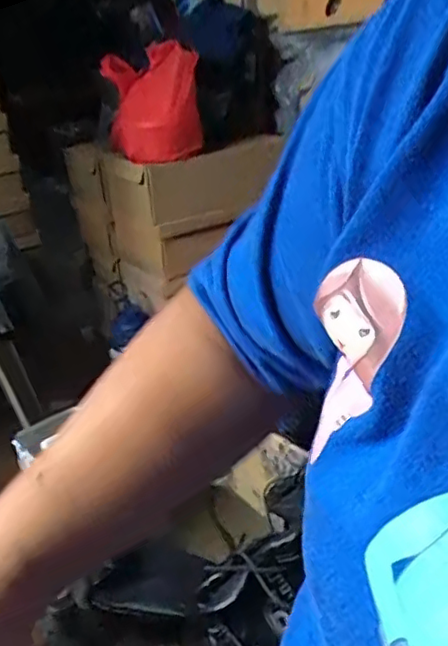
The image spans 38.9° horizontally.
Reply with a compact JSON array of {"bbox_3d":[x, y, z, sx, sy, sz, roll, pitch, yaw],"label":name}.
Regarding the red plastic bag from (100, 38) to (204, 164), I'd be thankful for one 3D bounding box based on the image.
[{"bbox_3d":[-0.122,-0.384,1.100,0.156,0.175,0.141,-4,28,-3],"label":"red plastic bag"}]

